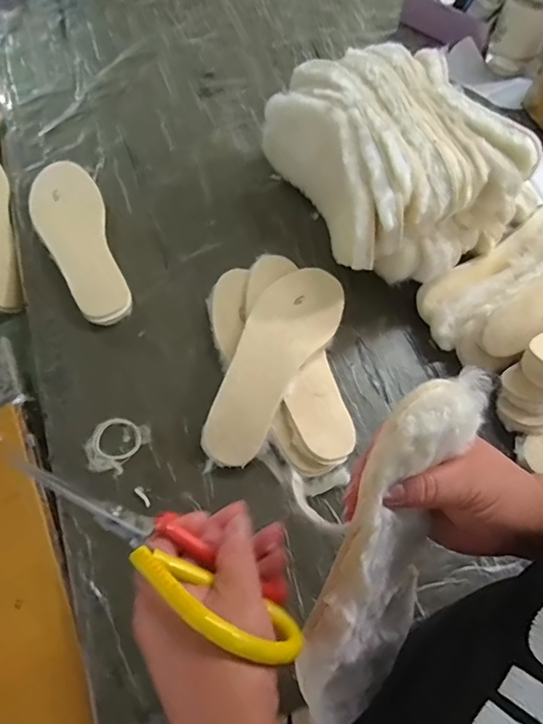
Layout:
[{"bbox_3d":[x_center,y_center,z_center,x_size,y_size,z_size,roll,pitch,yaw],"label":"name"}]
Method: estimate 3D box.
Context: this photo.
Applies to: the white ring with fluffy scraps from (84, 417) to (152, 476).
[{"bbox_3d":[-0.180,0.092,0.552,0.059,0.012,0.071,33,71,15],"label":"white ring with fluffy scraps"}]

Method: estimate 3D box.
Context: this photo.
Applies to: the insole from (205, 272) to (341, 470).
[{"bbox_3d":[0.001,-0.010,0.559,0.091,0.024,0.259,36,71,-6],"label":"insole"}]

